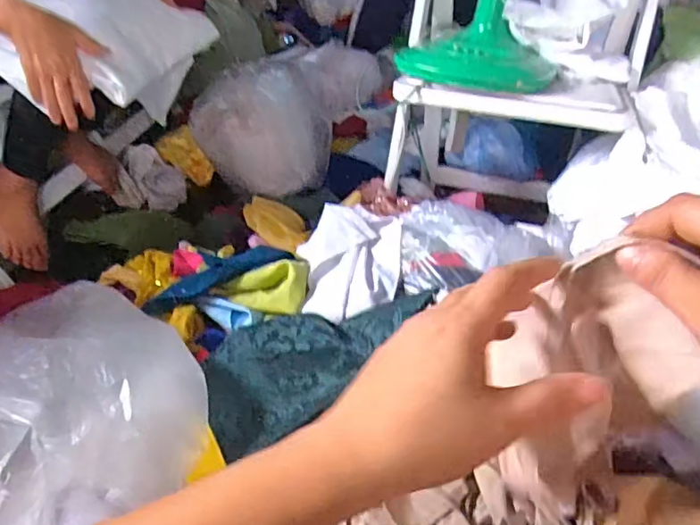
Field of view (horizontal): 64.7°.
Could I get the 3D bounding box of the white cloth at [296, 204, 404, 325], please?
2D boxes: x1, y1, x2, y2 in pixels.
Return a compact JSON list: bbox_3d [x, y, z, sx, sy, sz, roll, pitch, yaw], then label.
[{"bbox_3d":[0.000,-0.015,0.936,0.169,0.047,0.296,5,37,4],"label":"white cloth"}]

